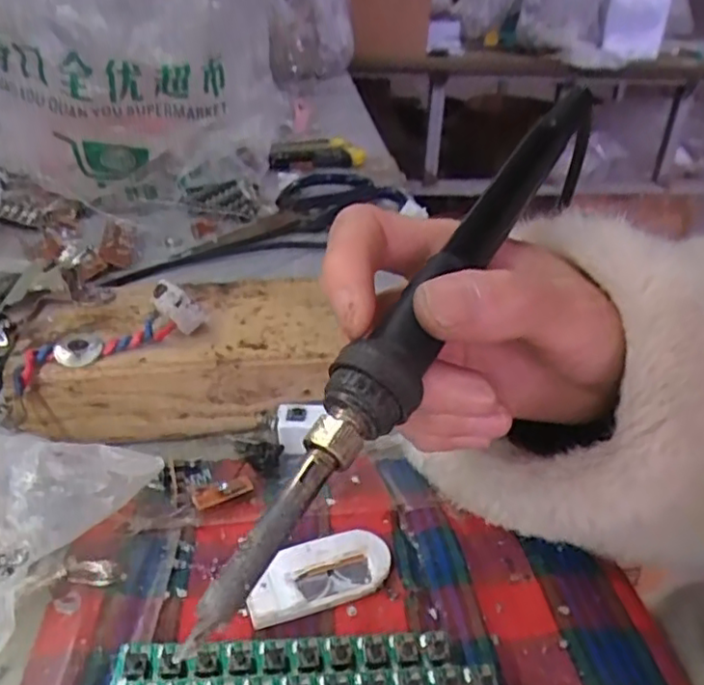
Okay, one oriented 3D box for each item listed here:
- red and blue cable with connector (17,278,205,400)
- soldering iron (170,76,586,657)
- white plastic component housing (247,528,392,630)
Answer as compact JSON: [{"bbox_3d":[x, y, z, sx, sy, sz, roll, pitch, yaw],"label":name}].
[{"bbox_3d":[-0.103,-0.007,0.279,0.078,0.024,0.020,-16,36,-28],"label":"red and blue cable with connector"},{"bbox_3d":[0.025,-0.014,0.181,0.018,0.015,0.203,21,57,28],"label":"soldering iron"},{"bbox_3d":[-0.012,0.078,0.228,0.050,0.005,0.024,-13,49,-22],"label":"white plastic component housing"}]

